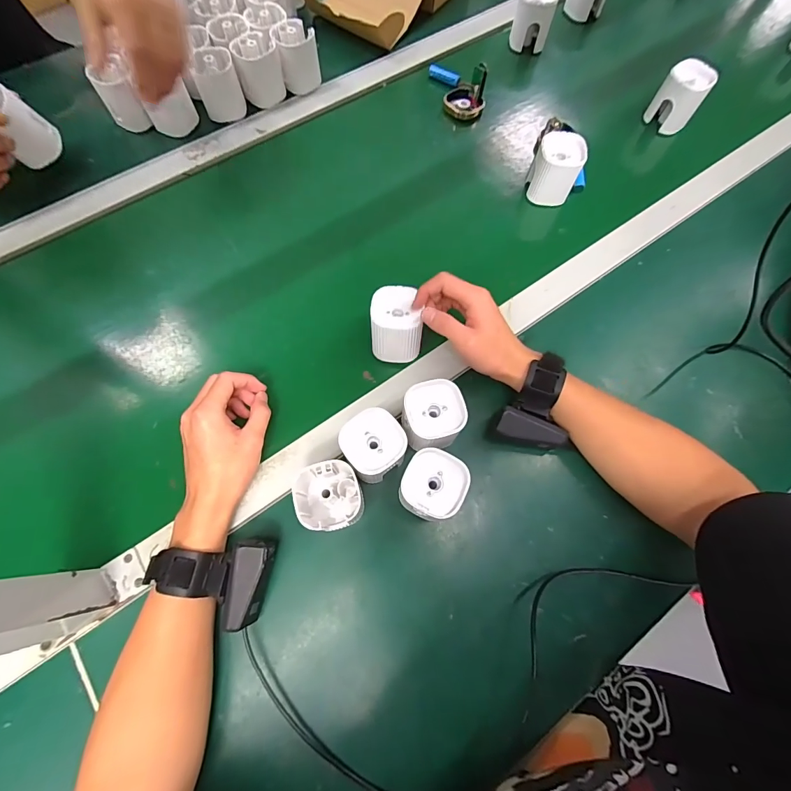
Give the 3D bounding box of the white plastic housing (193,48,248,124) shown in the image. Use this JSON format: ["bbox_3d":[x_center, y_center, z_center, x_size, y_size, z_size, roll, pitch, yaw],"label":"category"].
[{"bbox_3d":[-0.244,-0.432,0.546,0.050,0.067,0.053,-17,71,-7],"label":"white plastic housing"}]

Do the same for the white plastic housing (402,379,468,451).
[{"bbox_3d":[0.034,0.023,0.387,0.056,0.065,0.054,-12,70,-5],"label":"white plastic housing"}]

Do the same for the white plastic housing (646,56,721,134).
[{"bbox_3d":[0.400,-0.420,0.554,0.060,0.068,0.048,35,73,11],"label":"white plastic housing"}]

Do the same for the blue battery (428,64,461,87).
[{"bbox_3d":[0.076,-0.492,0.602,0.049,0.015,0.017,30,72,10],"label":"blue battery"}]

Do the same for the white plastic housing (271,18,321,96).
[{"bbox_3d":[-0.140,-0.486,0.567,0.058,0.066,0.053,-11,70,-5],"label":"white plastic housing"}]

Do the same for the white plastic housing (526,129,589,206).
[{"bbox_3d":[0.207,-0.289,0.508,0.054,0.066,0.055,21,71,7],"label":"white plastic housing"}]

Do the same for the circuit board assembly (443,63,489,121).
[{"bbox_3d":[0.102,-0.438,0.574,0.058,0.058,0.047,2,70,0],"label":"circuit board assembly"}]

